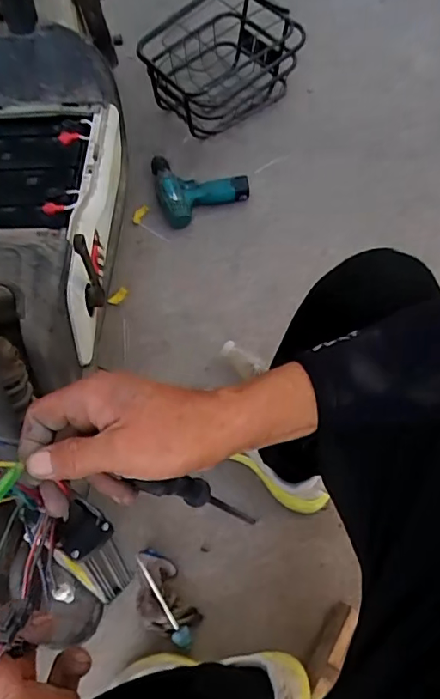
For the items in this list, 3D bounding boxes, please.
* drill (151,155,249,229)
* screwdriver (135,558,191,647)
[{"bbox_3d":[-0.044,-0.349,1.114,0.191,0.078,0.166,-19,65,-9],"label":"drill"},{"bbox_3d":[-0.089,0.380,0.770,0.025,0.019,0.140,-36,69,-16],"label":"screwdriver"}]

